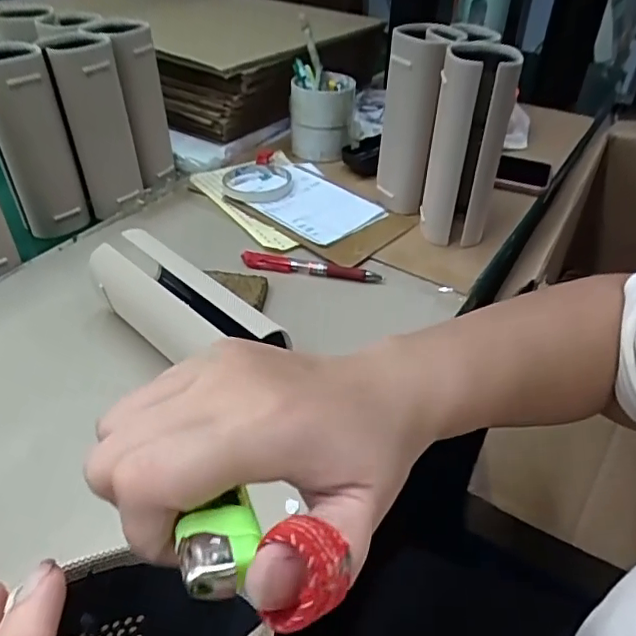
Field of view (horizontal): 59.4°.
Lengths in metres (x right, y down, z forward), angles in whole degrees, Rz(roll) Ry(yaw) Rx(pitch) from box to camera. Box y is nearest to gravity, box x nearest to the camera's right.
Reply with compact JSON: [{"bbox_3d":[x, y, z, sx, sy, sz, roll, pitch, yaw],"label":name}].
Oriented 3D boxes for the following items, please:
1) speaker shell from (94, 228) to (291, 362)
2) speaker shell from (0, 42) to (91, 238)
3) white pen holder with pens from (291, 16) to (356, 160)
[{"bbox_3d":[-0.102,-0.001,0.435,0.184,0.063,0.058,30,49,31],"label":"speaker shell"},{"bbox_3d":[-0.286,-0.172,0.558,0.067,0.180,0.036,1,40,1],"label":"speaker shell"},{"bbox_3d":[0.005,-0.252,0.715,0.081,0.091,0.077,1,40,0],"label":"white pen holder with pens"}]

